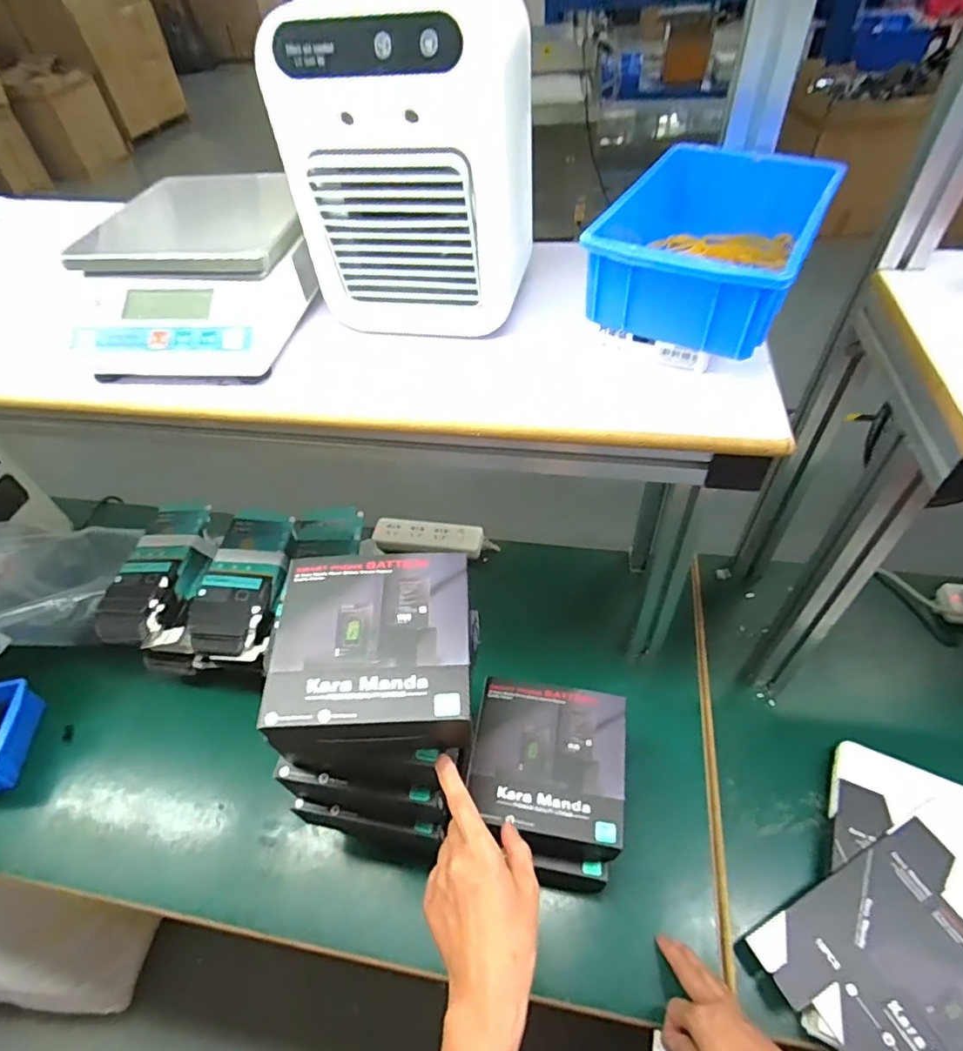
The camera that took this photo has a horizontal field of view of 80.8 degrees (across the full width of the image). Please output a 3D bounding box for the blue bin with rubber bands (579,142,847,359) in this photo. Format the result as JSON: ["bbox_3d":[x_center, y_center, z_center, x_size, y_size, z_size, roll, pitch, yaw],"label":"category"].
[{"bbox_3d":[0.174,-0.214,0.430,0.133,0.066,0.200,23,55,22],"label":"blue bin with rubber bands"}]

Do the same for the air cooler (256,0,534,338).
[{"bbox_3d":[-0.047,-0.267,0.432,0.159,0.209,0.118,11,51,14],"label":"air cooler"}]

